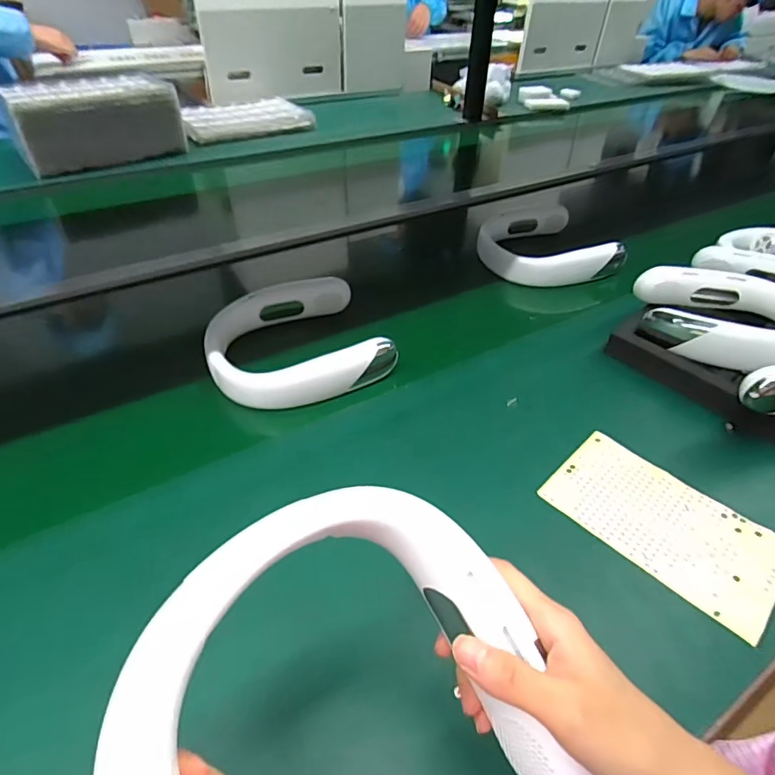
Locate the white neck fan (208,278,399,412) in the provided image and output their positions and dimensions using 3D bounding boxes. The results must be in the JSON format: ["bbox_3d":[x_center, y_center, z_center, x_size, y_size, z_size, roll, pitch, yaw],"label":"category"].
[{"bbox_3d":[-0.113,-0.056,0.589,0.200,0.044,0.192,-20,49,-21],"label":"white neck fan"}]

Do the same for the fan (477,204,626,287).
[{"bbox_3d":[0.252,-0.236,0.797,0.201,0.057,0.201,-10,46,-13],"label":"fan"}]

